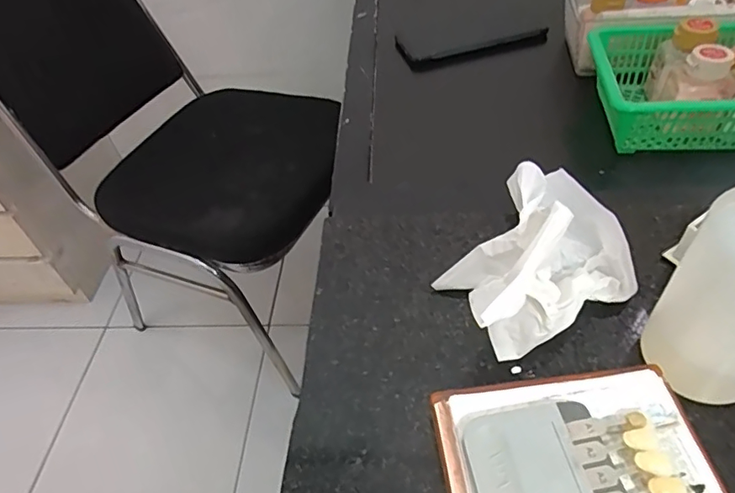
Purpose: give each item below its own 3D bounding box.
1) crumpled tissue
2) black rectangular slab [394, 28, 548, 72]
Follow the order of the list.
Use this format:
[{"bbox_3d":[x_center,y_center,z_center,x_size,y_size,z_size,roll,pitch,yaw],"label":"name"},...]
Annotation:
[{"bbox_3d":[0.090,-0.005,0.257,0.120,0.043,0.083,-32,52,-21],"label":"crumpled tissue"},{"bbox_3d":[0.119,-0.232,0.587,0.167,0.019,0.052,-13,48,-4],"label":"black rectangular slab"}]

